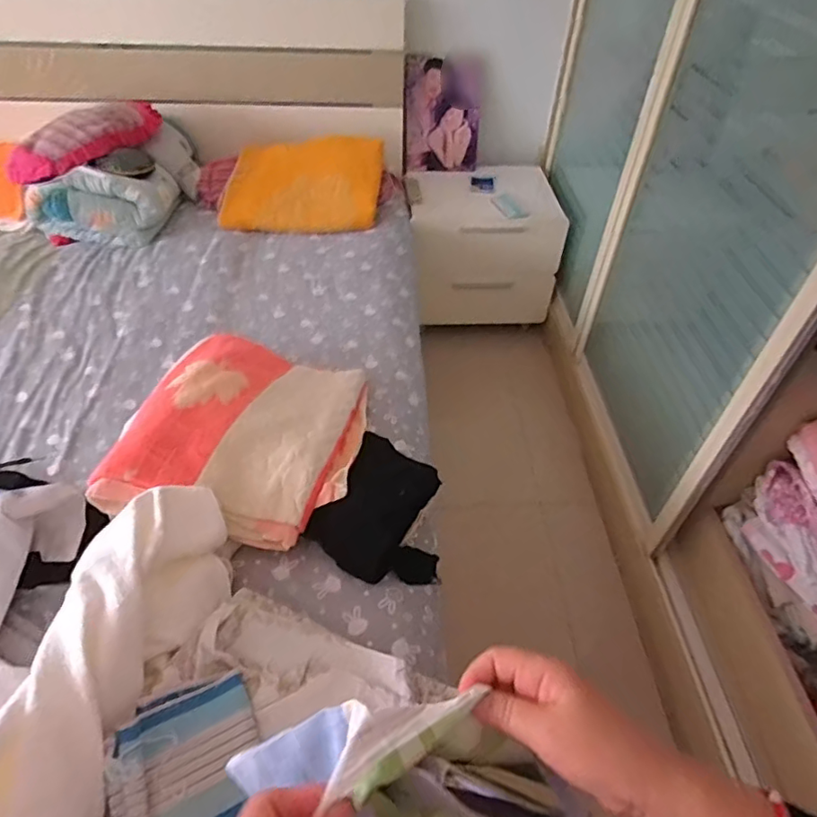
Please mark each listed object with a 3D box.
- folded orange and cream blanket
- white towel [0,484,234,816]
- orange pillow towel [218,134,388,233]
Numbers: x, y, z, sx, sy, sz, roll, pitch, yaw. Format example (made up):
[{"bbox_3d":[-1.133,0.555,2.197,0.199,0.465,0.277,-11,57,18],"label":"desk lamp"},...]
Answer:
[{"bbox_3d":[-0.285,0.021,1.052,0.381,0.128,0.445,7,46,0],"label":"folded orange and cream blanket"},{"bbox_3d":[-0.399,0.370,0.698,0.159,0.150,0.602,9,46,6],"label":"white towel"},{"bbox_3d":[-0.326,-0.695,1.766,0.492,0.266,0.056,-4,14,-8],"label":"orange pillow towel"}]

